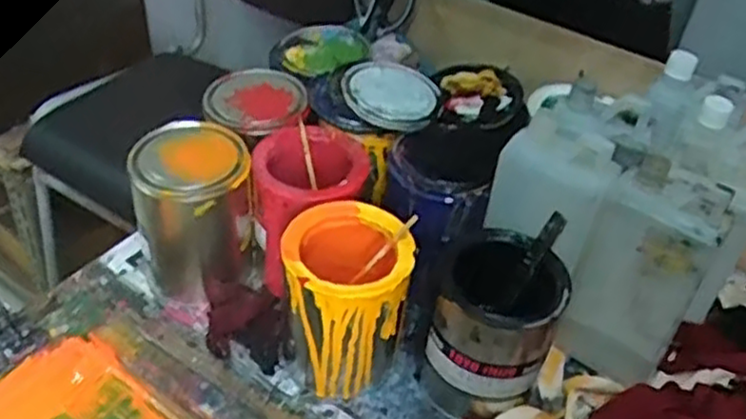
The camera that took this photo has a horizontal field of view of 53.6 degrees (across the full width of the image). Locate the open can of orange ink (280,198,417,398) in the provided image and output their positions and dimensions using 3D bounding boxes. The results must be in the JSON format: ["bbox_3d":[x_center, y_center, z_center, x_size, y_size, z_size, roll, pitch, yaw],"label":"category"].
[{"bbox_3d":[-0.026,0.086,0.664,0.104,0.156,0.104,3,41,-3],"label":"open can of orange ink"}]

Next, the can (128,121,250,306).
[{"bbox_3d":[-0.176,0.008,0.728,0.107,0.156,0.092,-1,42,-8],"label":"can"}]

